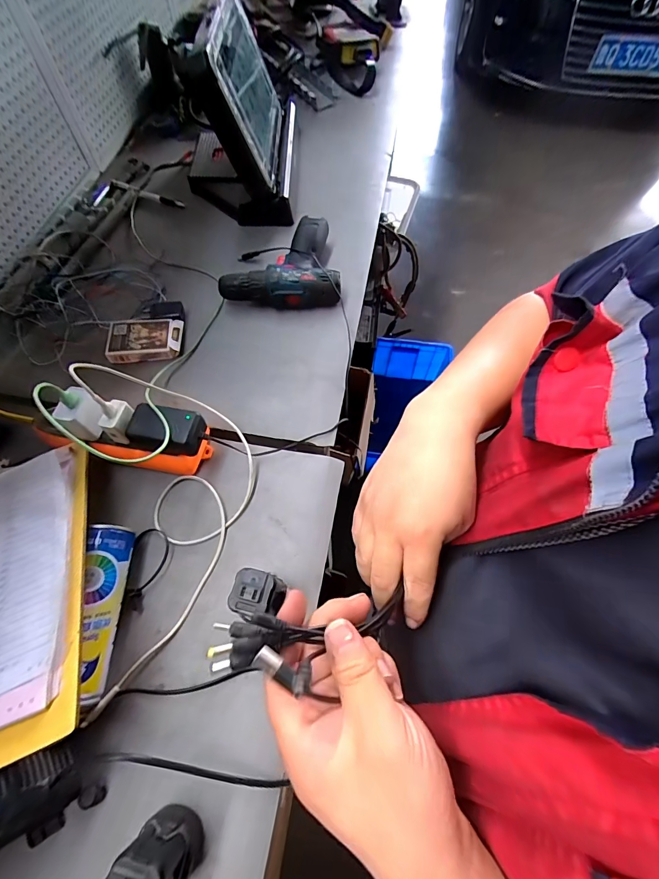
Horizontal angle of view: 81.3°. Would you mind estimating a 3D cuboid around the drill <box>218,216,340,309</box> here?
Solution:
[{"bbox_3d":[-0.077,-0.282,0.617,0.182,0.050,0.162,-1,64,0],"label":"drill"}]

